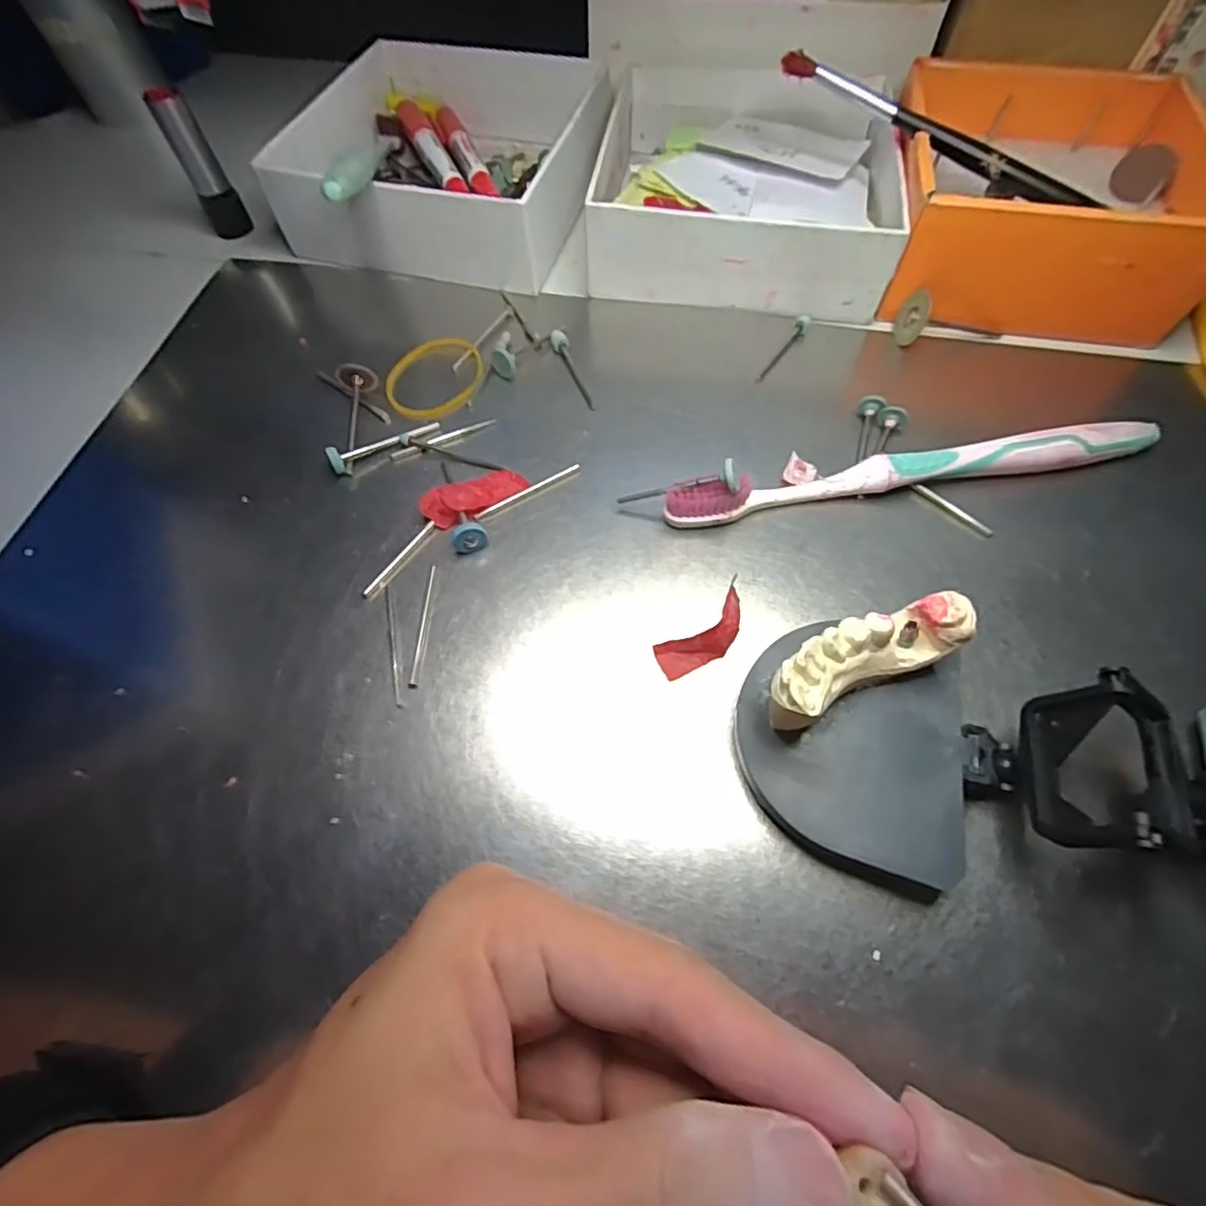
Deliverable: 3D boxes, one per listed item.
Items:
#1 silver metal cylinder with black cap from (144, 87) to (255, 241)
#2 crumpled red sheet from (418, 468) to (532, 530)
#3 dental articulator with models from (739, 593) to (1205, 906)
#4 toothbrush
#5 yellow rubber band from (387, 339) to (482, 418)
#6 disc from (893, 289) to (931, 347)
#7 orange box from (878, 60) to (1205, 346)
[{"bbox_3d":[-0.191,-0.207,0.282,0.018,0.057,0.013,-30,66,-14],"label":"silver metal cylinder with black cap"},{"bbox_3d":[-0.047,-0.040,0.217,0.038,0.007,0.015,-31,67,-15],"label":"crumpled red sheet"},{"bbox_3d":[0.124,0.047,0.150,0.173,0.039,0.066,13,64,7],"label":"dental articulator with models"},{"bbox_3d":[0.111,-0.047,0.211,0.178,0.017,0.011,-9,63,-4],"label":"toothbrush"},{"bbox_3d":[-0.071,-0.097,0.250,0.038,0.004,0.046,17,64,9],"label":"yellow rubber band"},{"bbox_3d":[0.131,-0.122,0.253,0.004,0.021,0.019,2,27,-15],"label":"disc"},{"bbox_3d":[0.190,-0.182,0.262,0.123,0.049,0.125,8,63,4],"label":"orange box"}]

